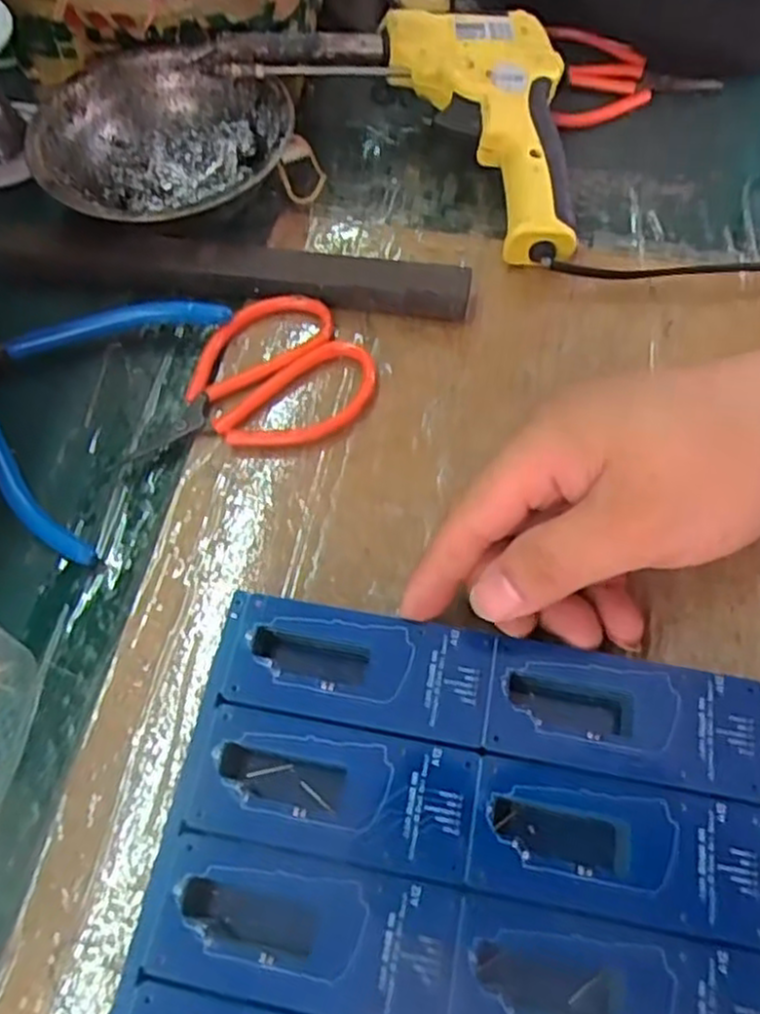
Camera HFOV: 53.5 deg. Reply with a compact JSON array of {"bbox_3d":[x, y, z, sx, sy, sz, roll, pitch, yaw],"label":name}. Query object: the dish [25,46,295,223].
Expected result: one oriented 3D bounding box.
[{"bbox_3d":[-0.106,-0.179,0.383,0.122,0.040,0.120,-1,63,1],"label":"dish"}]

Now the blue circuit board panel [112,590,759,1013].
[{"bbox_3d":[0.026,0.117,0.231,0.189,0.005,0.159,10,64,6],"label":"blue circuit board panel"}]

